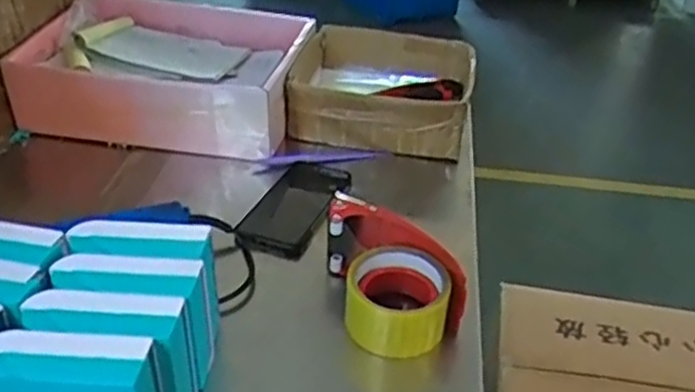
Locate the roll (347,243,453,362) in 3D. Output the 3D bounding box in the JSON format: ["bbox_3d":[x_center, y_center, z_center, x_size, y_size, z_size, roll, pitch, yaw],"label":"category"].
[{"bbox_3d":[0.044,0.093,0.665,0.090,0.058,0.096,9,34,8],"label":"roll"}]

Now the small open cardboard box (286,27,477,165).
[{"bbox_3d":[0.051,-0.142,0.992,0.225,0.080,0.200,10,34,9],"label":"small open cardboard box"}]

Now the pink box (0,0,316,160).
[{"bbox_3d":[-0.237,-0.171,1.002,0.348,0.100,0.248,7,34,6],"label":"pink box"}]

